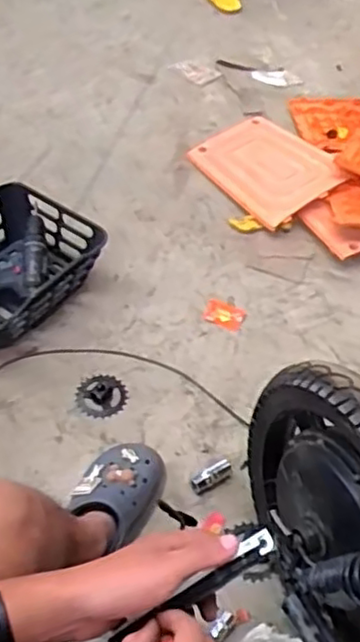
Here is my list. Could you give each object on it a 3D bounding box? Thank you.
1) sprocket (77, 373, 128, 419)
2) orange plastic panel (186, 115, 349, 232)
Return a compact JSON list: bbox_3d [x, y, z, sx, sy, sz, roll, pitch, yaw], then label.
[{"bbox_3d":[-0.135,0.127,1.128,0.085,0.013,0.087,1,50,-2],"label":"sprocket"},{"bbox_3d":[0.204,-0.362,1.532,0.258,0.030,0.313,-35,59,-17],"label":"orange plastic panel"}]

